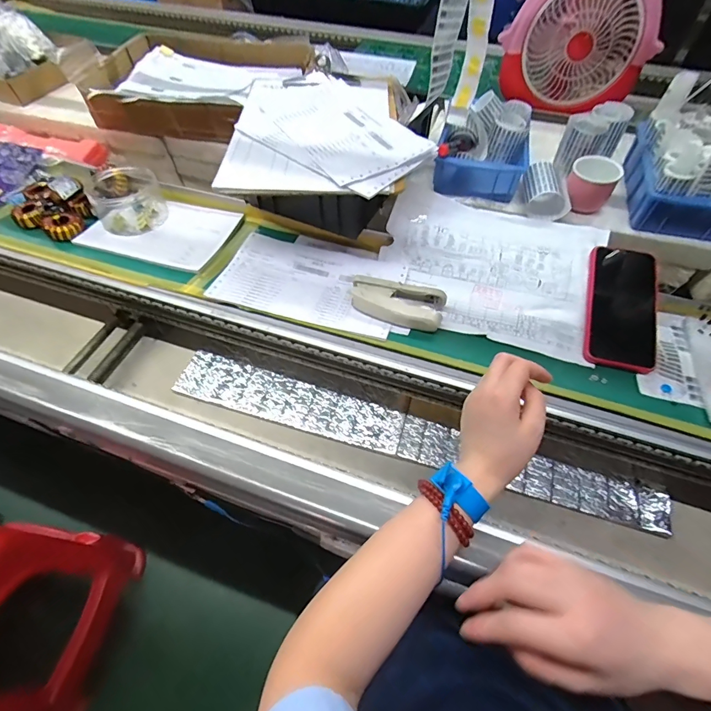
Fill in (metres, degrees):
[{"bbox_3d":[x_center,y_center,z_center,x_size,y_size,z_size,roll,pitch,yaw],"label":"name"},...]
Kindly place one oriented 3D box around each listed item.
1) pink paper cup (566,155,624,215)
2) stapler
[{"bbox_3d":[0.331,-0.240,0.558,0.063,0.055,0.058,28,60,17],"label":"pink paper cup"},{"bbox_3d":[0.053,-0.068,0.499,0.116,0.029,0.057,10,56,7],"label":"stapler"}]

